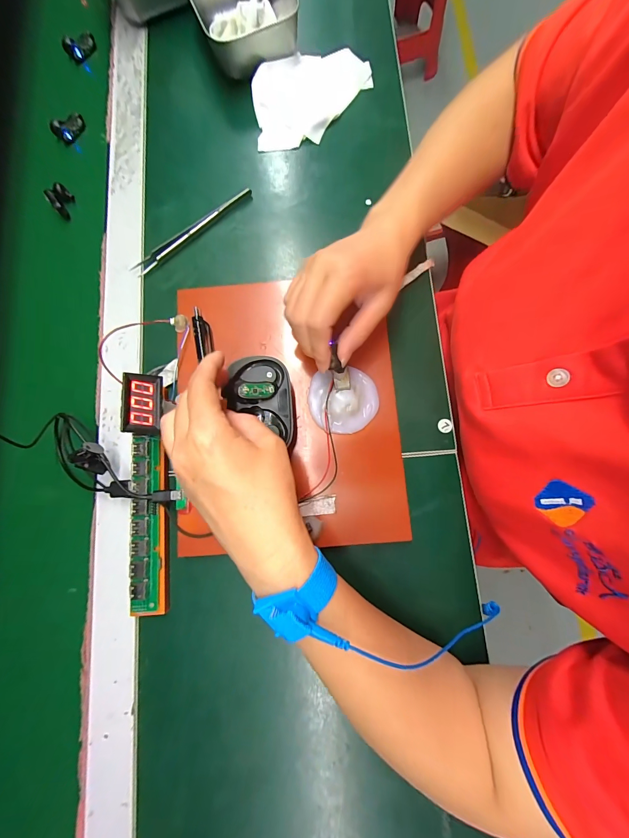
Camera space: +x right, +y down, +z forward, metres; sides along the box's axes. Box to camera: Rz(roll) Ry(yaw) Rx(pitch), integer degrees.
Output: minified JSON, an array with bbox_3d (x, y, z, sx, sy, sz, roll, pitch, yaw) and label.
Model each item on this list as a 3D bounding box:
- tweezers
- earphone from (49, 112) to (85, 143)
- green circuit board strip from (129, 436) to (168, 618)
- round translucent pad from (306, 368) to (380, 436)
[{"bbox_3d":[-0.127,-0.196,0.345,0.145,0.011,0.014,-36,81,-5],"label":"tweezers"},{"bbox_3d":[-0.278,-0.330,0.371,0.035,0.017,0.016,-43,82,-6],"label":"earphone"},{"bbox_3d":[-0.145,0.090,0.286,0.029,0.009,0.150,0,80,-26],"label":"green circuit board strip"},{"bbox_3d":[0.026,-0.017,0.298,0.062,0.019,0.056,-3,80,0],"label":"round translucent pad"}]

